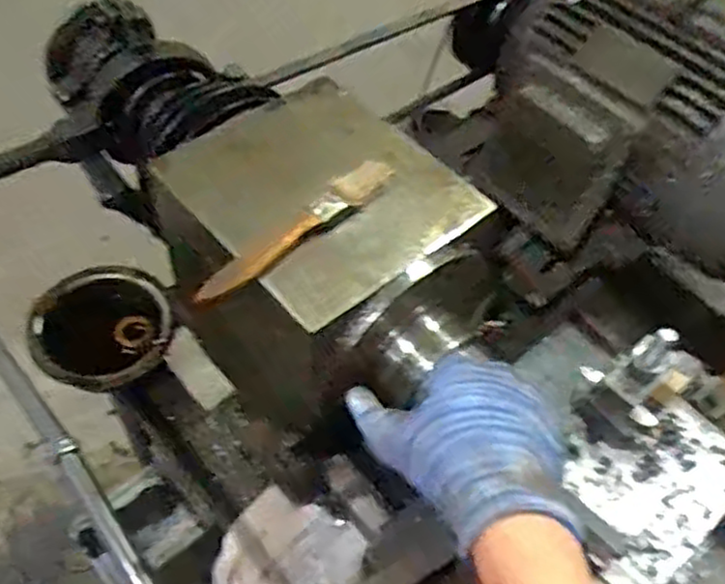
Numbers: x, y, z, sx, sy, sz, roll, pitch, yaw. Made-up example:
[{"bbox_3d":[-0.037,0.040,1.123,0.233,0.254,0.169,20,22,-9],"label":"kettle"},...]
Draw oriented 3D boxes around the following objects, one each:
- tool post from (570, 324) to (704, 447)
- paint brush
[{"bbox_3d":[0.183,0.053,0.476,0.070,0.084,0.045,-20,57,-18],"label":"tool post"},{"bbox_3d":[-0.039,-0.039,0.447,0.020,0.012,0.149,39,59,22],"label":"paint brush"}]

